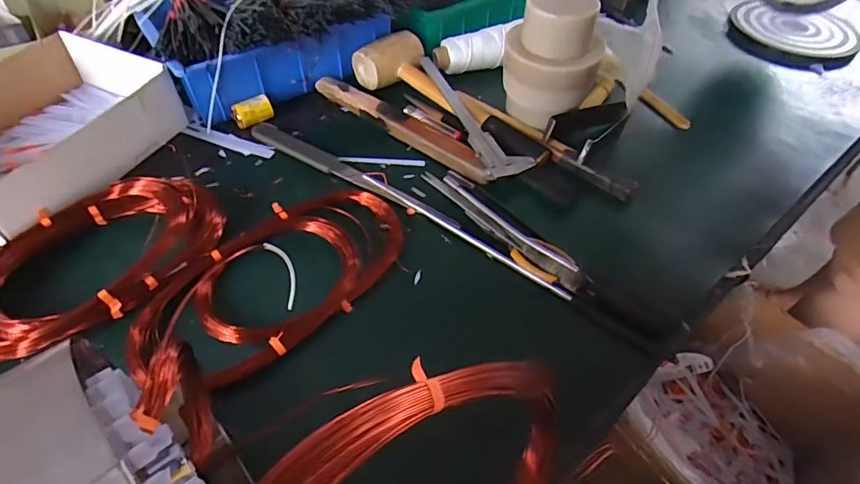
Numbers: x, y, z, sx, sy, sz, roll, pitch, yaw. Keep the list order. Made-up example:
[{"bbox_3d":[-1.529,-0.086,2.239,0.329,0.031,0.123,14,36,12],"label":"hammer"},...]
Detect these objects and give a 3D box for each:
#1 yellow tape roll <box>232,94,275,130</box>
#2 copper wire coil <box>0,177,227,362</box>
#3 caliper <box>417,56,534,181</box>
[{"bbox_3d":[-0.221,-0.164,0.609,0.048,0.027,0.022,-18,54,-17],"label":"yellow tape roll"},{"bbox_3d":[-0.311,0.008,0.441,0.150,0.032,0.223,28,55,19],"label":"copper wire coil"},{"bbox_3d":[0.057,-0.161,0.598,0.063,0.017,0.224,-14,53,-14],"label":"caliper"}]

